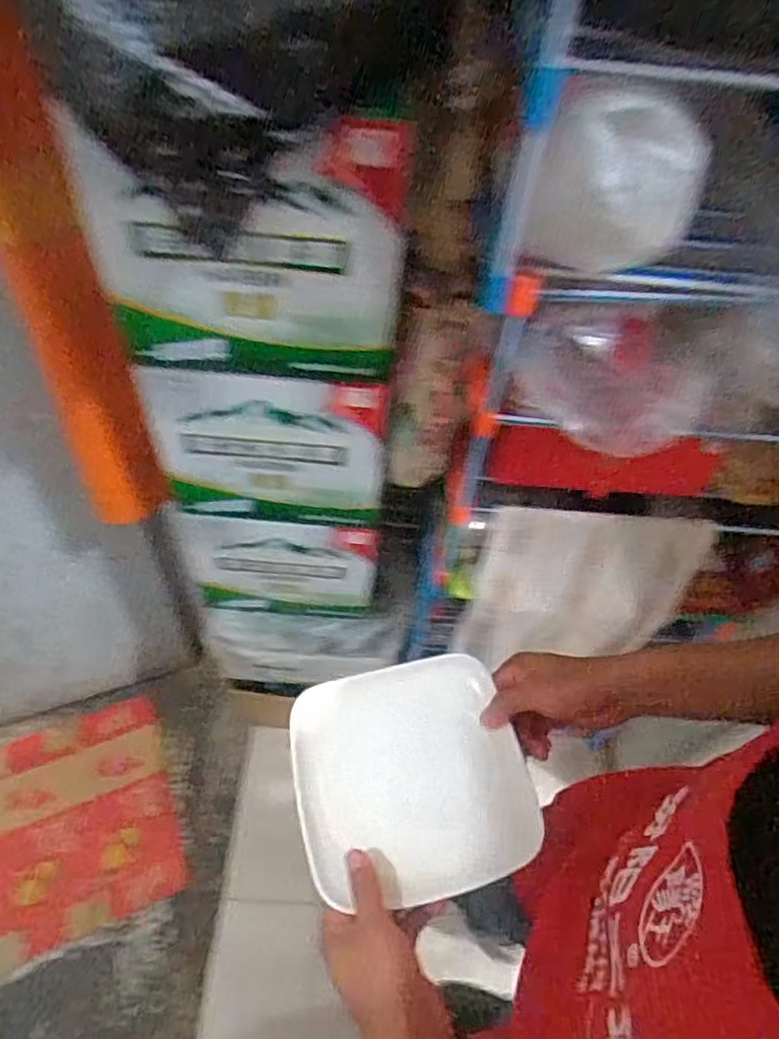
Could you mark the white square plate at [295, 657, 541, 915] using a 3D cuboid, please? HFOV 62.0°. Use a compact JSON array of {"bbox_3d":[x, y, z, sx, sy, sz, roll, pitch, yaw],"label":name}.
[{"bbox_3d":[0.019,0.216,0.561,0.192,0.020,0.188,-9,55,-12],"label":"white square plate"}]

